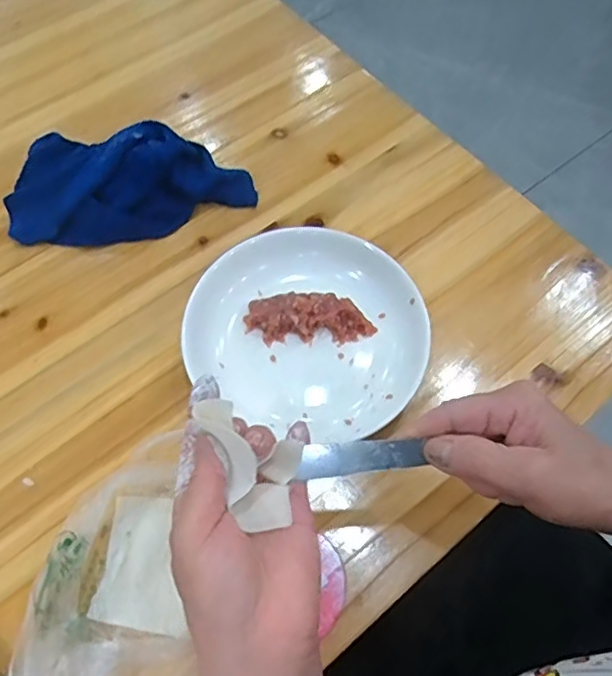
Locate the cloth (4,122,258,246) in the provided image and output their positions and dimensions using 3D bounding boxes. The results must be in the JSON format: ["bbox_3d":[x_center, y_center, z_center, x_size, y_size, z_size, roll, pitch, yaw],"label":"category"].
[{"bbox_3d":[-0.148,-0.128,0.503,0.202,0.047,0.103,4,62,2],"label":"cloth"}]

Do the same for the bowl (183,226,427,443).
[{"bbox_3d":[0.000,-0.005,0.451,0.166,0.035,0.160,0,62,0],"label":"bowl"}]

